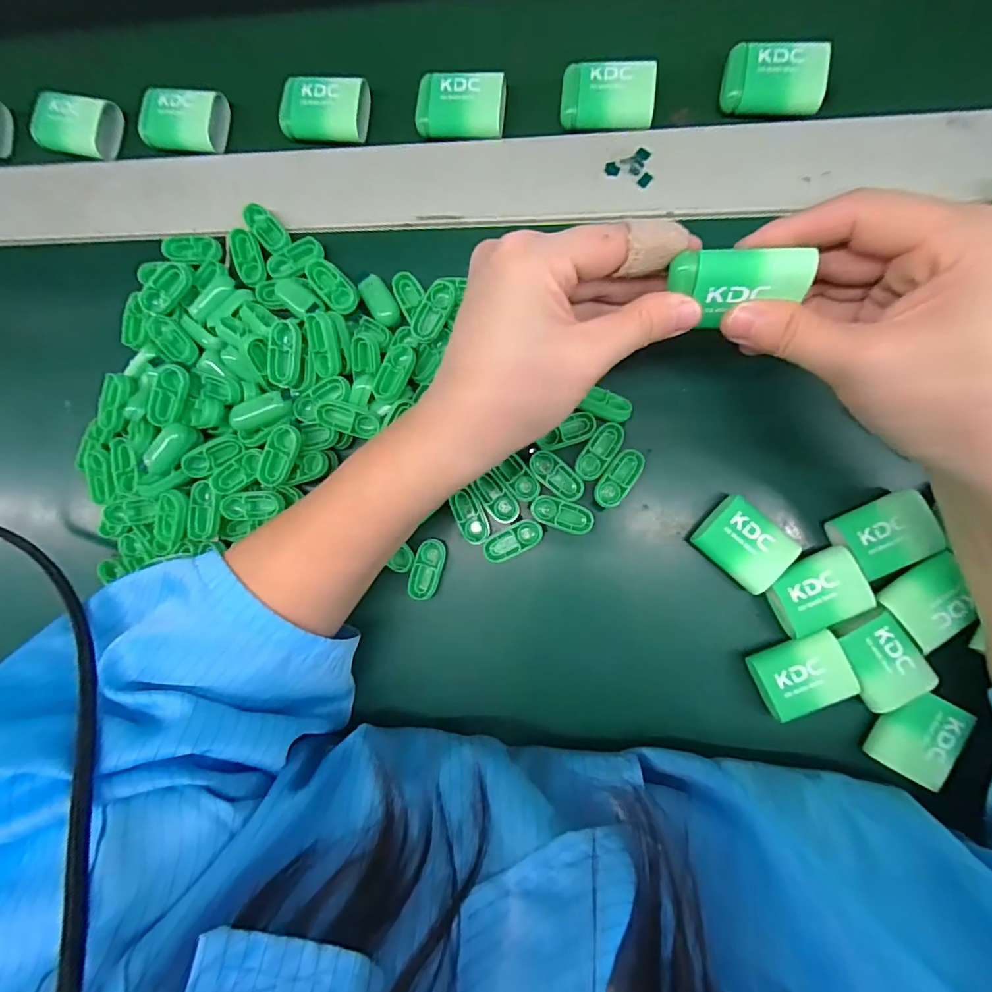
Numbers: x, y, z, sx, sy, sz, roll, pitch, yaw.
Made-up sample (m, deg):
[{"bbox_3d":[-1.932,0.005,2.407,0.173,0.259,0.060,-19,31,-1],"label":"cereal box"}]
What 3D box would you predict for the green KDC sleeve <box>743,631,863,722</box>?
[{"bbox_3d":[0.154,0.090,0.237,0.045,0.009,0.035,-29,85,4],"label":"green KDC sleeve"}]

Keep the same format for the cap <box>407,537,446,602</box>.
[{"bbox_3d":[-0.038,0.041,0.264,0.015,0.007,0.034,15,89,7],"label":"cap"}]

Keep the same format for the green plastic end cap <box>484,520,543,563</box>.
[{"bbox_3d":[0.010,0.025,0.263,0.033,0.012,0.015,-28,85,4],"label":"green plastic end cap"}]

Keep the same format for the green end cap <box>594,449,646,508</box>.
[{"bbox_3d":[0.067,-0.009,0.255,0.016,0.004,0.033,35,91,7],"label":"green end cap"}]

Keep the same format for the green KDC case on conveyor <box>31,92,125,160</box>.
[{"bbox_3d":[-0.269,-0.236,0.304,0.049,0.020,0.037,15,89,7],"label":"green KDC case on conveyor"}]

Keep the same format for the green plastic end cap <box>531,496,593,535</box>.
[{"bbox_3d":[0.036,0.010,0.257,0.034,0.004,0.016,19,89,7],"label":"green plastic end cap"}]

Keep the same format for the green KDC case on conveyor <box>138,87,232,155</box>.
[{"bbox_3d":[-0.194,-0.233,0.293,0.050,0.015,0.034,2,87,6],"label":"green KDC case on conveyor"}]

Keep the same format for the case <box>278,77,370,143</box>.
[{"bbox_3d":[-0.103,-0.231,0.285,0.050,0.019,0.035,7,88,6],"label":"case"}]

